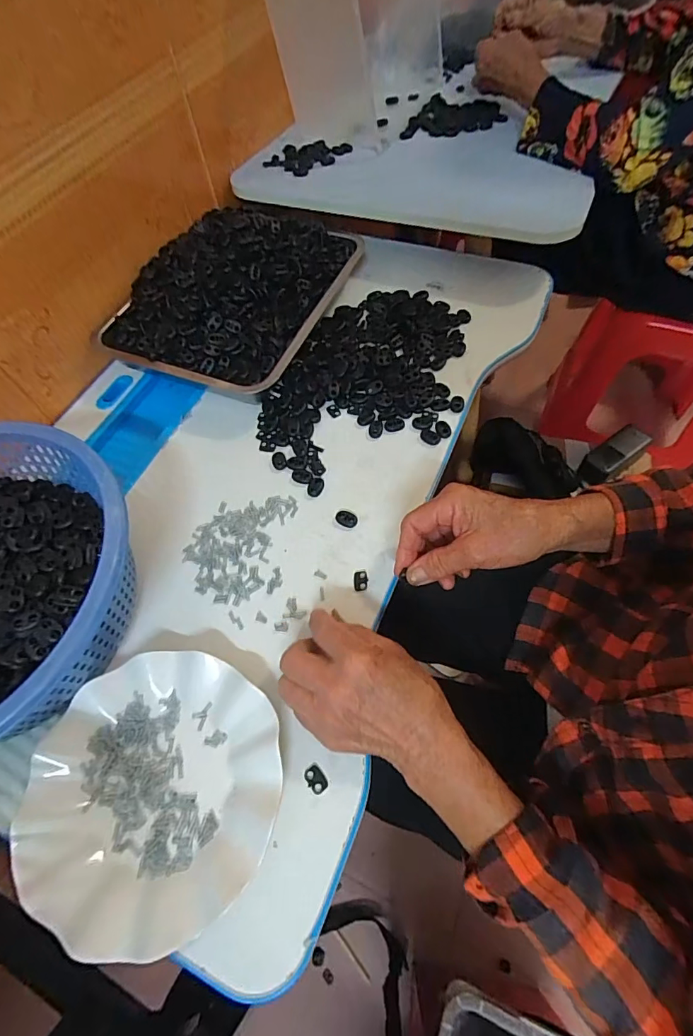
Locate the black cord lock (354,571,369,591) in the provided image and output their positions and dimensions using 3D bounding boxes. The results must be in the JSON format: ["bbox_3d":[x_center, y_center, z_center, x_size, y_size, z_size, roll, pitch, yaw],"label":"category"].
[{"bbox_3d":[0.013,0.055,0.402,0.012,0.004,0.018,-2,61,3],"label":"black cord lock"}]

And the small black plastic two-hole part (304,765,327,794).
[{"bbox_3d":[-0.023,0.193,0.333,0.012,0.004,0.018,-39,65,-16],"label":"small black plastic two-hole part"}]

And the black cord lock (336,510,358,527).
[{"bbox_3d":[0.000,0.001,0.433,0.021,0.004,0.017,6,62,8],"label":"black cord lock"}]

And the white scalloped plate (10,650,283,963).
[{"bbox_3d":[-0.138,0.190,0.324,0.175,0.024,0.177,-2,61,3],"label":"white scalloped plate"}]

